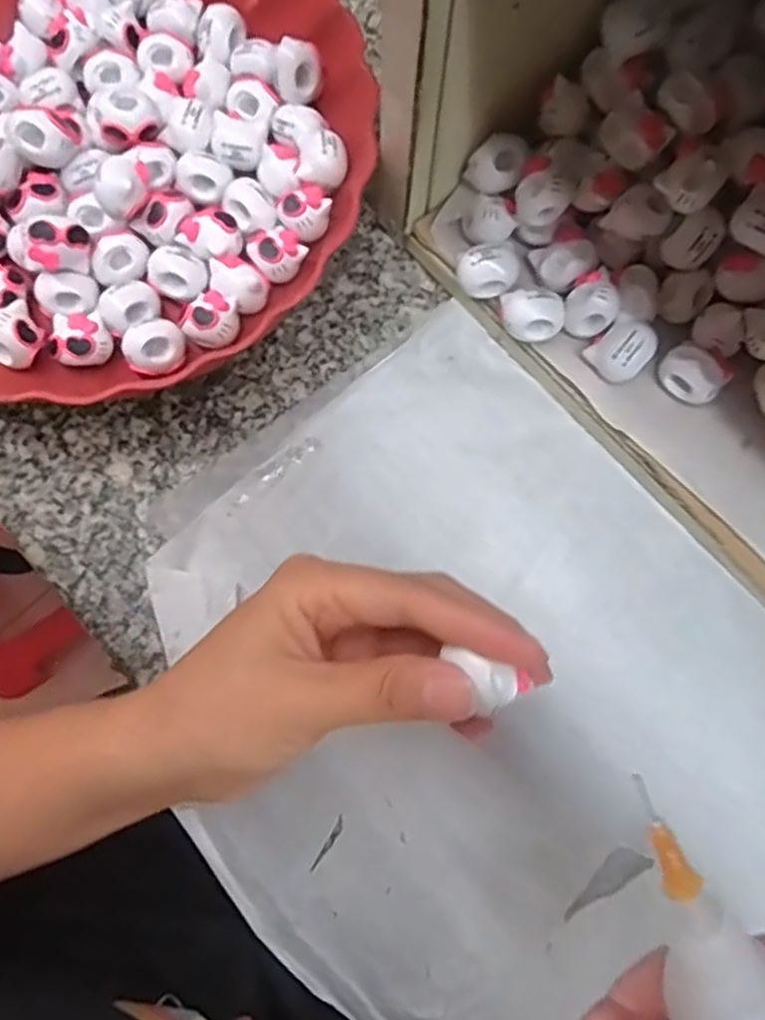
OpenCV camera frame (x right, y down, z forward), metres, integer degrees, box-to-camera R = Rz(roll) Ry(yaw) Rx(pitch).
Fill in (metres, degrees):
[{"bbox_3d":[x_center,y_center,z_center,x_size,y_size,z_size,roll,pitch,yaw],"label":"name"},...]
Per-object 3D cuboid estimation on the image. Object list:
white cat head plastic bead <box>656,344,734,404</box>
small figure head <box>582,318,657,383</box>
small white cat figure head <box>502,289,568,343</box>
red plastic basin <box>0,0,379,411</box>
[{"bbox_3d":[0.127,-0.056,0.297,0.025,0.018,0.023,39,80,8],"label":"white cat head plastic bead"},{"bbox_3d":[0.099,-0.065,0.296,0.023,0.021,0.022,-36,80,-8],"label":"small figure head"},{"bbox_3d":[0.062,-0.080,0.299,0.026,0.018,0.016,-3,77,-1],"label":"small white cat figure head"},{"bbox_3d":[-0.126,-0.165,0.319,0.233,0.051,0.223,0,77,0],"label":"red plastic basin"}]

